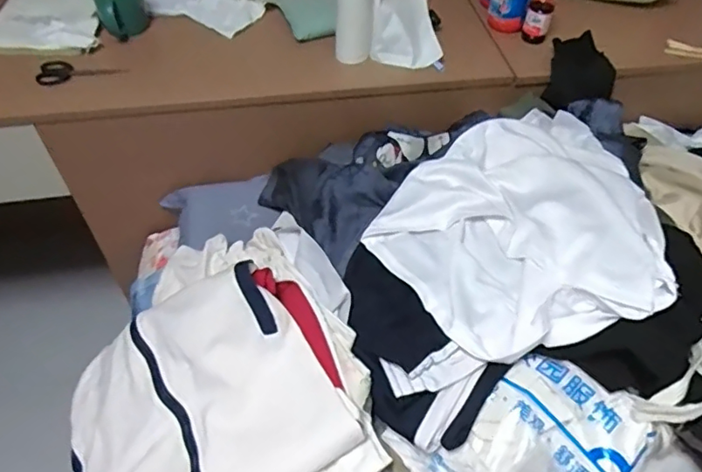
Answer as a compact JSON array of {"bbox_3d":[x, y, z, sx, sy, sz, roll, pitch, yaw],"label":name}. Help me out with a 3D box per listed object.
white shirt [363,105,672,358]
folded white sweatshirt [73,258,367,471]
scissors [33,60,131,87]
[{"bbox_3d":[0.251,-0.024,0.731,0.402,0.092,0.356,-24,55,-21],"label":"white shirt"},{"bbox_3d":[-0.197,0.214,0.676,0.371,0.080,0.319,-36,61,4],"label":"folded white sweatshirt"},{"bbox_3d":[-0.451,-0.278,0.930,0.141,0.020,0.050,-9,51,-10],"label":"scissors"}]

